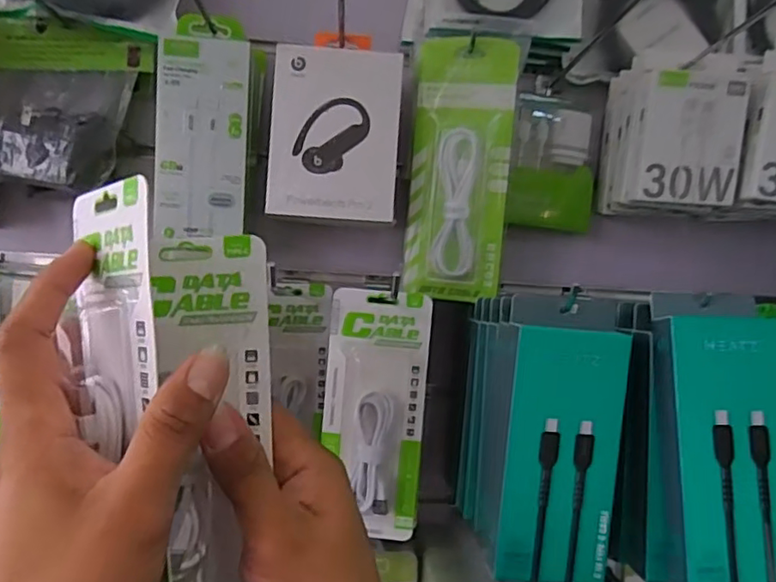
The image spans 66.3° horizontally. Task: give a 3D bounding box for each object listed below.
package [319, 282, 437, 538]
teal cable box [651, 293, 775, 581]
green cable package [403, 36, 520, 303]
[{"bbox_3d":[-0.011,0.097,0.474,0.080,0.189,0.016,4,3,0],"label":"package"},{"bbox_3d":[0.197,0.085,0.346,0.070,0.168,0.024,0,-9,-3],"label":"teal cable box"},{"bbox_3d":[0.056,-0.094,0.471,0.079,0.195,0.027,4,3,12],"label":"green cable package"}]

